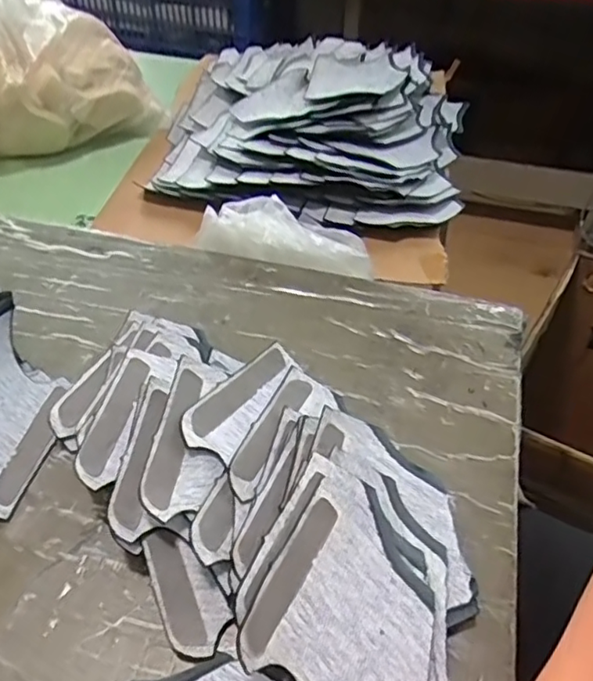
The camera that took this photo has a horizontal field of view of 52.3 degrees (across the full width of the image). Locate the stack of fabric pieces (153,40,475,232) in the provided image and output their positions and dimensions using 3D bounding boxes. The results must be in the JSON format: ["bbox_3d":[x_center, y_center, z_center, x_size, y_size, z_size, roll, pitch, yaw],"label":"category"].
[{"bbox_3d":[0.027,-0.281,0.728,0.341,0.085,0.356,9,49,8],"label":"stack of fabric pieces"}]

